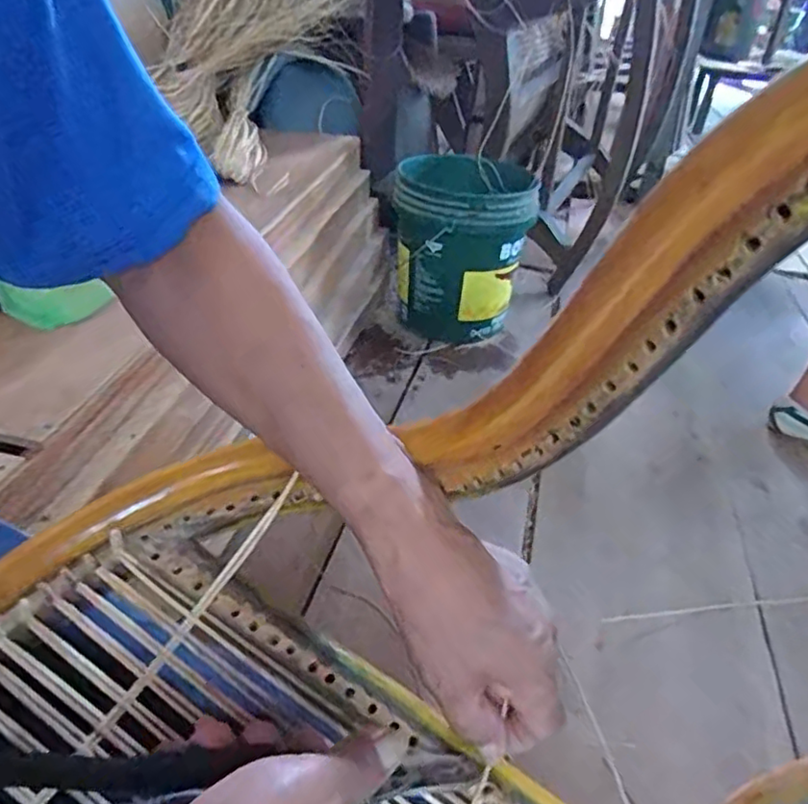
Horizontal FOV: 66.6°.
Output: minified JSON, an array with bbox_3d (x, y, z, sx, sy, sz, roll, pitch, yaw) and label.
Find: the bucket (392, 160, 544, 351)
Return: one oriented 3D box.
[{"bbox_3d":[0.114,-0.329,1.351,0.283,0.329,0.253,16,36,14],"label":"bucket"}]

